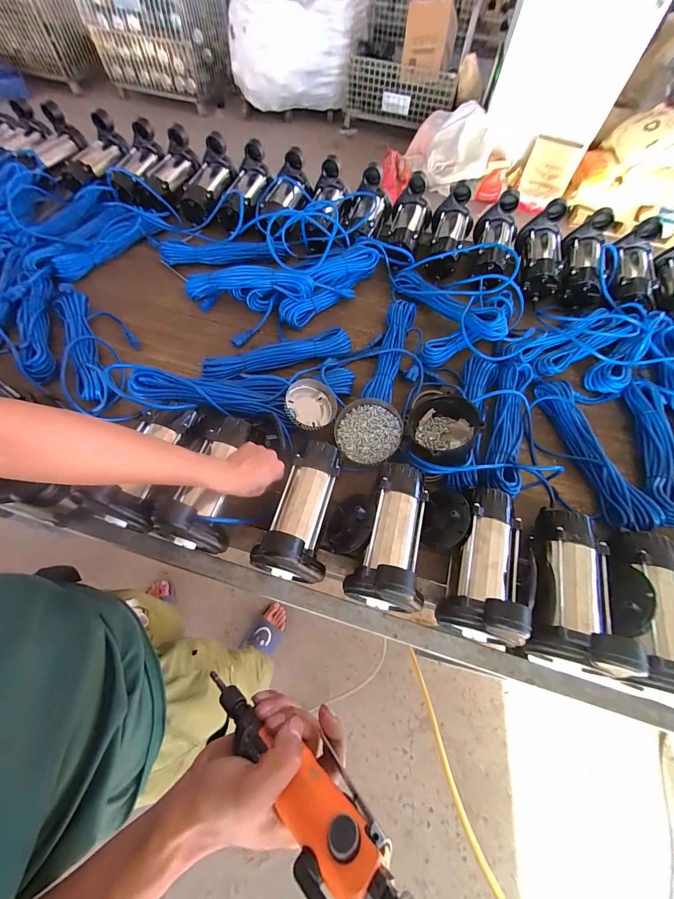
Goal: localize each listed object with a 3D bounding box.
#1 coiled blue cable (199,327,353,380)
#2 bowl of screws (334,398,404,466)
[{"bbox_3d":[-0.141,-0.220,0.781,0.352,0.037,0.074,-15,64,-10],"label":"coiled blue cable"},{"bbox_3d":[0.066,-0.034,0.675,0.132,0.050,0.127,1,62,-2],"label":"bowl of screws"}]

